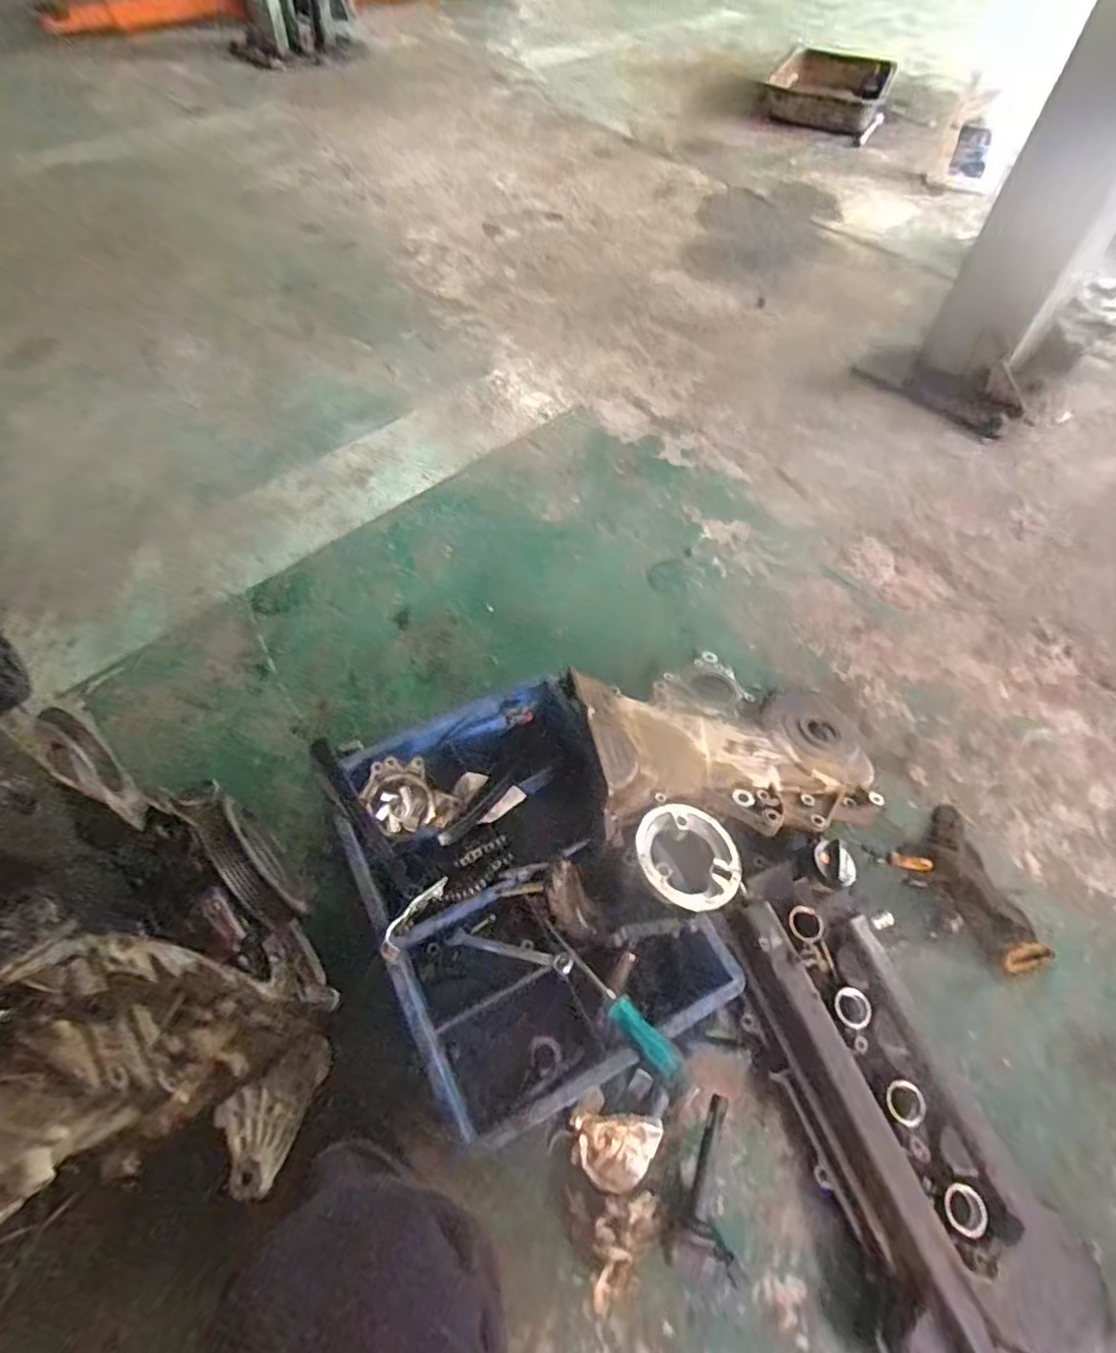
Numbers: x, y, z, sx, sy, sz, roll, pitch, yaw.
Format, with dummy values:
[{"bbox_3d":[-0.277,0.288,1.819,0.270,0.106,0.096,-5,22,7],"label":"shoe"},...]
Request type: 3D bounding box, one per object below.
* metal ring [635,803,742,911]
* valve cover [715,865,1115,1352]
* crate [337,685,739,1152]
[{"bbox_3d":[0.147,0.200,0.721,0.119,0.040,0.114,1,55,-1],"label":"metal ring"},{"bbox_3d":[0.327,0.430,0.637,0.207,0.106,0.476,-17,58,-13],"label":"valve cover"},{"bbox_3d":[-0.044,0.235,0.747,0.329,0.116,0.444,-24,61,-16],"label":"crate"}]

